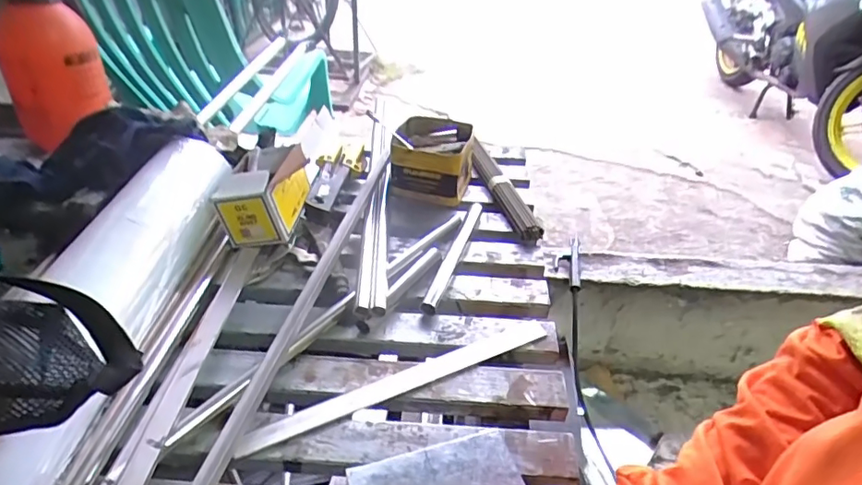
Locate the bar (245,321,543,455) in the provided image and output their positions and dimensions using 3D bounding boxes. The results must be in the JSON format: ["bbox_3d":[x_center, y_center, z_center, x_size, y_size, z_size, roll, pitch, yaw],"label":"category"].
[{"bbox_3d":[-0.024,0.145,0.577,0.350,0.010,0.027,-16,42,-22],"label":"bar"}]

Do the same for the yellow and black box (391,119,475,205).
[{"bbox_3d":[0.004,-0.136,0.867,0.119,0.086,0.146,6,38,5],"label":"yellow and black box"}]

